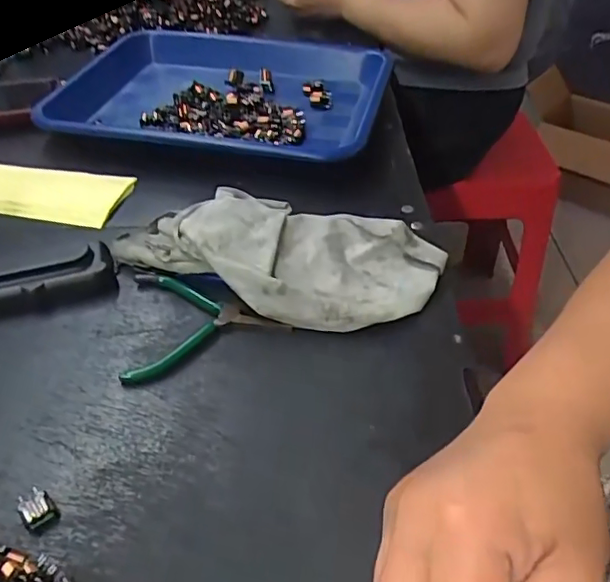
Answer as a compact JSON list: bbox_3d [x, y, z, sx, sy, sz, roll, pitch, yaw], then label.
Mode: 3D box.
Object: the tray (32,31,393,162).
[{"bbox_3d":[-0.082,-0.203,0.614,0.312,0.055,0.247,6,43,7],"label":"tray"}]

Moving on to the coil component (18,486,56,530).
[{"bbox_3d":[-0.141,0.114,0.300,0.016,0.008,0.017,-30,50,-27],"label":"coil component"}]

